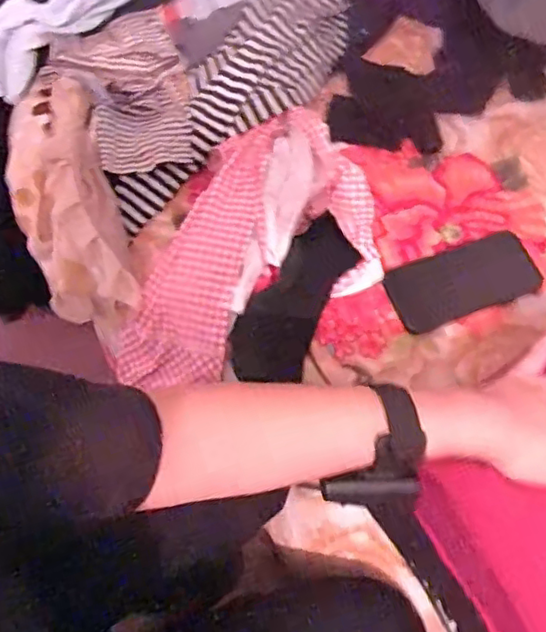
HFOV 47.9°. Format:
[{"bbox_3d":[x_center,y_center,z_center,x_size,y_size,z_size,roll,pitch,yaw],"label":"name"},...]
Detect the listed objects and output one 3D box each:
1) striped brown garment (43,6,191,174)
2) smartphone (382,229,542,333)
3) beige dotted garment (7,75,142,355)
[{"bbox_3d":[-0.161,-0.266,0.712,0.154,0.036,0.207,-32,69,-13],"label":"striped brown garment"},{"bbox_3d":[0.206,-0.038,0.672,0.159,0.008,0.076,-21,78,-2],"label":"smartphone"},{"bbox_3d":[-0.238,-0.125,0.701,0.126,0.092,0.308,-13,96,-5],"label":"beige dotted garment"}]

